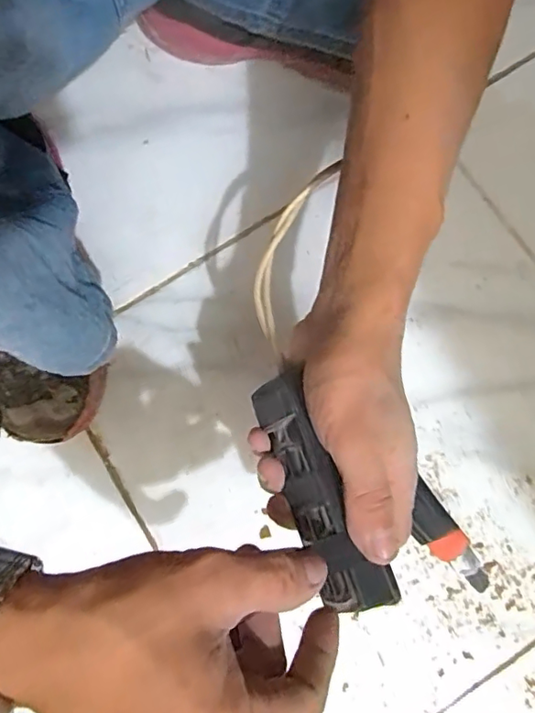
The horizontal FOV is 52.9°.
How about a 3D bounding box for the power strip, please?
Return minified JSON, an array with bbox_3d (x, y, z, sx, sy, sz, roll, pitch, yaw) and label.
[{"bbox_3d":[0.027,0.073,0.295,0.034,0.025,0.128,-22,75,-4],"label":"power strip"}]

